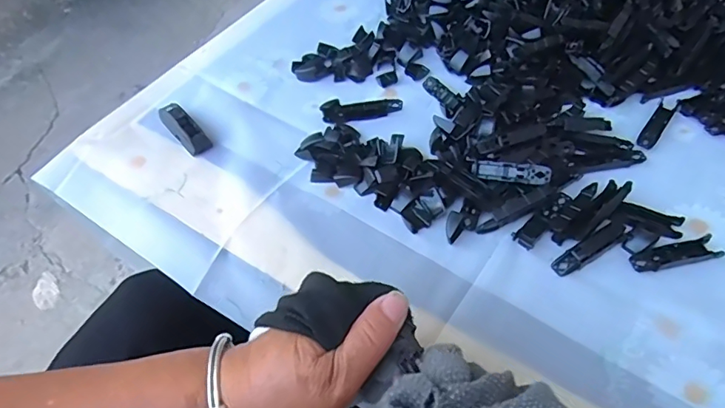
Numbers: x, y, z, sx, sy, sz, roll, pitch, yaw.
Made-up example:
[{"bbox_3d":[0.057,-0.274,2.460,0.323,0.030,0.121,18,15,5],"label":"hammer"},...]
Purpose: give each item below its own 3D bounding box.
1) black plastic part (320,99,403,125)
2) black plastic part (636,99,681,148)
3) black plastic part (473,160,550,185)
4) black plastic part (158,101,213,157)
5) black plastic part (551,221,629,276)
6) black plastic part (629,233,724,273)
[{"bbox_3d":[0.000,-0.093,0.481,0.077,0.017,0.021,-13,53,-5],"label":"black plastic part"},{"bbox_3d":[0.269,-0.073,0.450,0.016,0.004,0.067,31,61,24],"label":"black plastic part"},{"bbox_3d":[0.121,-0.026,0.403,0.061,0.010,0.014,8,53,25],"label":"black plastic part"},{"bbox_3d":[-0.176,-0.076,0.481,0.022,0.017,0.079,-36,59,-21],"label":"black plastic part"},{"bbox_3d":[0.173,0.035,0.375,0.063,0.013,0.016,-31,56,-4],"label":"black plastic part"},{"bbox_3d":[0.233,0.038,0.368,0.064,0.004,0.019,-11,53,-4],"label":"black plastic part"}]

